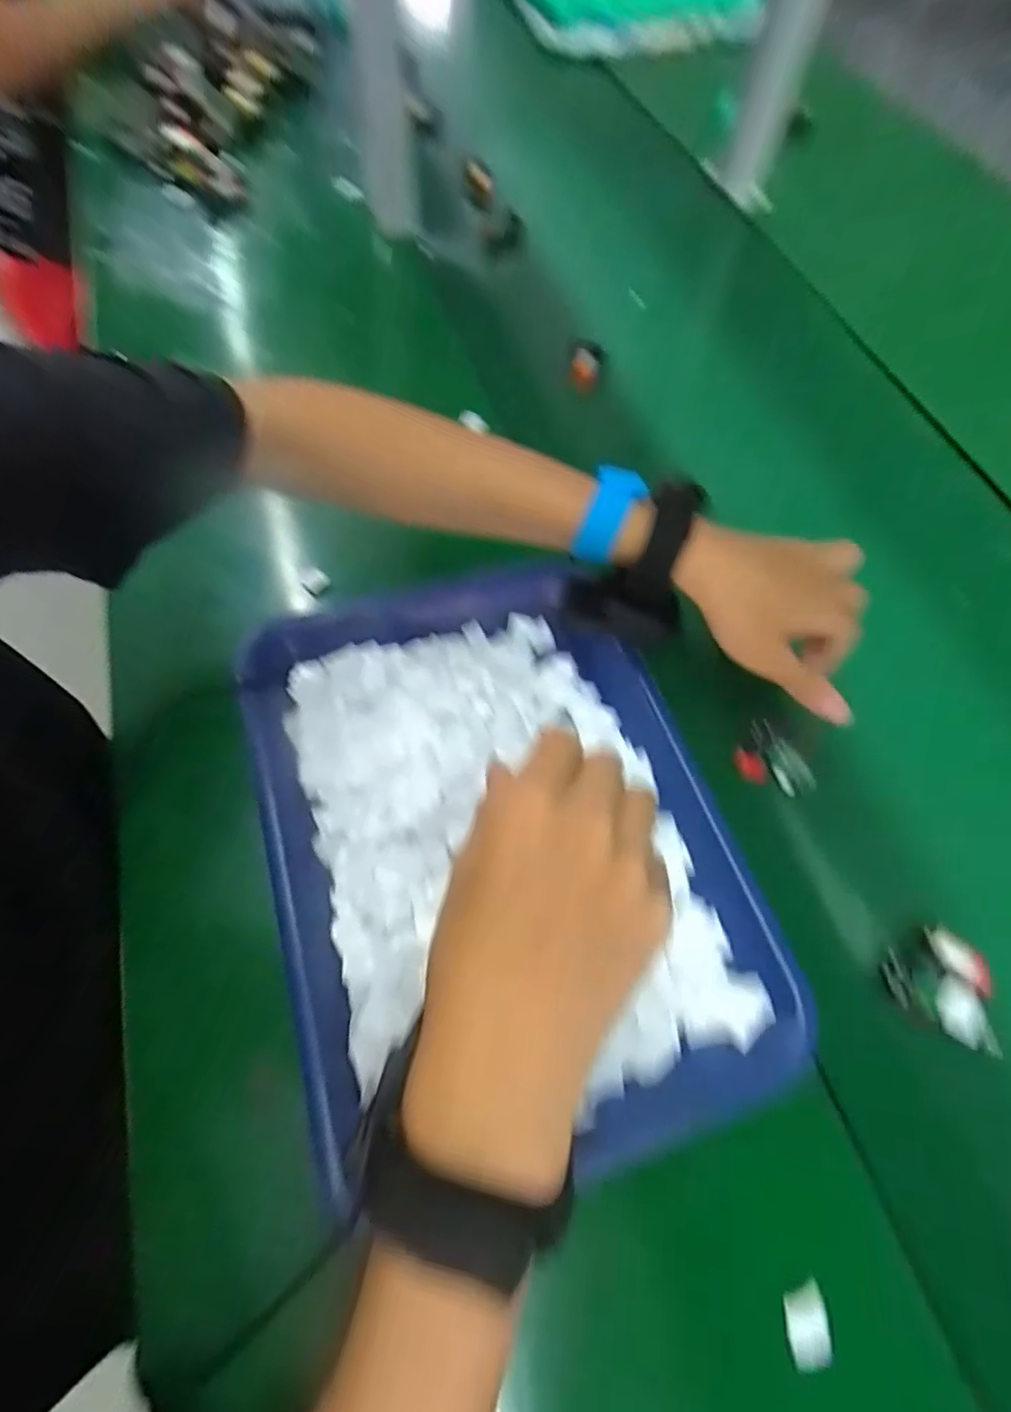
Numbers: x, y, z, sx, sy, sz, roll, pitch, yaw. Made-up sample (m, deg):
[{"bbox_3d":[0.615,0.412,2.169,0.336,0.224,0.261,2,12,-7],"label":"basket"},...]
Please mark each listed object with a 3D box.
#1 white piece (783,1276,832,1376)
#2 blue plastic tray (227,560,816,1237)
[{"bbox_3d":[0.138,0.285,0.272,0.018,0.006,0.029,6,62,2],"label":"white piece"},{"bbox_3d":[-0.009,0.068,0.355,0.253,0.039,0.351,-16,64,-10],"label":"blue plastic tray"}]

